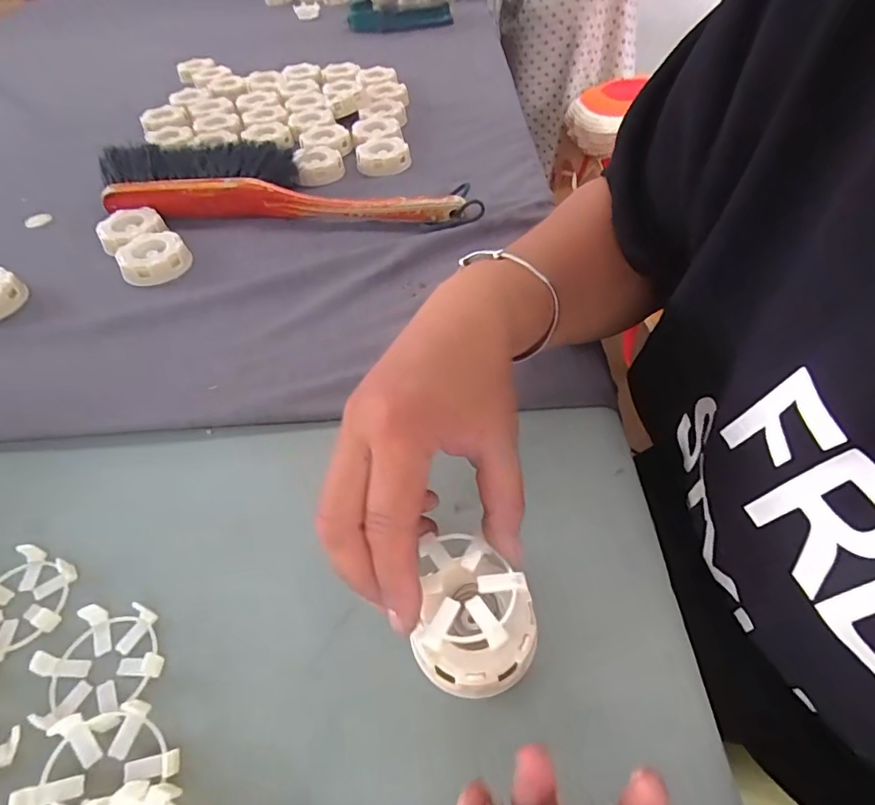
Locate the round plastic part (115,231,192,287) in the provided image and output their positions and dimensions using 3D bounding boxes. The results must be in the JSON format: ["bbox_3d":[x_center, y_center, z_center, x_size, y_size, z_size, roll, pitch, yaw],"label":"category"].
[{"bbox_3d":[-0.268,-0.140,0.490,0.060,0.019,0.060,-23,53,-16],"label":"round plastic part"}]

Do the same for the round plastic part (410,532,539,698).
[{"bbox_3d":[0.017,0.099,0.250,0.053,0.040,0.058,6,51,7],"label":"round plastic part"}]

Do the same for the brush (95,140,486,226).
[{"bbox_3d":[-0.153,-0.233,0.545,0.389,0.048,0.100,1,51,3],"label":"brush"}]

